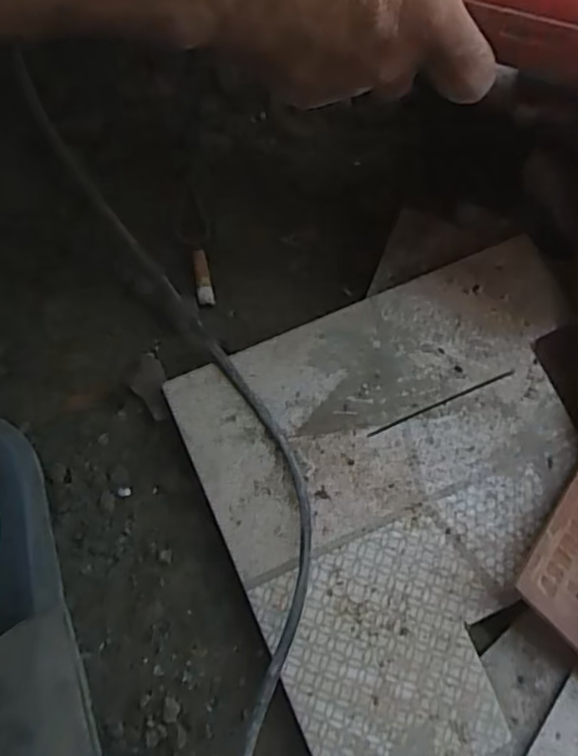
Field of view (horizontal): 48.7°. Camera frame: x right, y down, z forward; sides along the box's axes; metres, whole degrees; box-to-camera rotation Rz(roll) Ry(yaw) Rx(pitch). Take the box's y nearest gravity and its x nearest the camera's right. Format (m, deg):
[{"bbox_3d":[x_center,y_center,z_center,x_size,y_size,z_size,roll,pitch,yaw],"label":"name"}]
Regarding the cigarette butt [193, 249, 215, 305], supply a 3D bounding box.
[{"bbox_3d":[-0.055,-0.065,0.410,0.010,0.004,0.037,-9,74,-4],"label":"cigarette butt"}]

